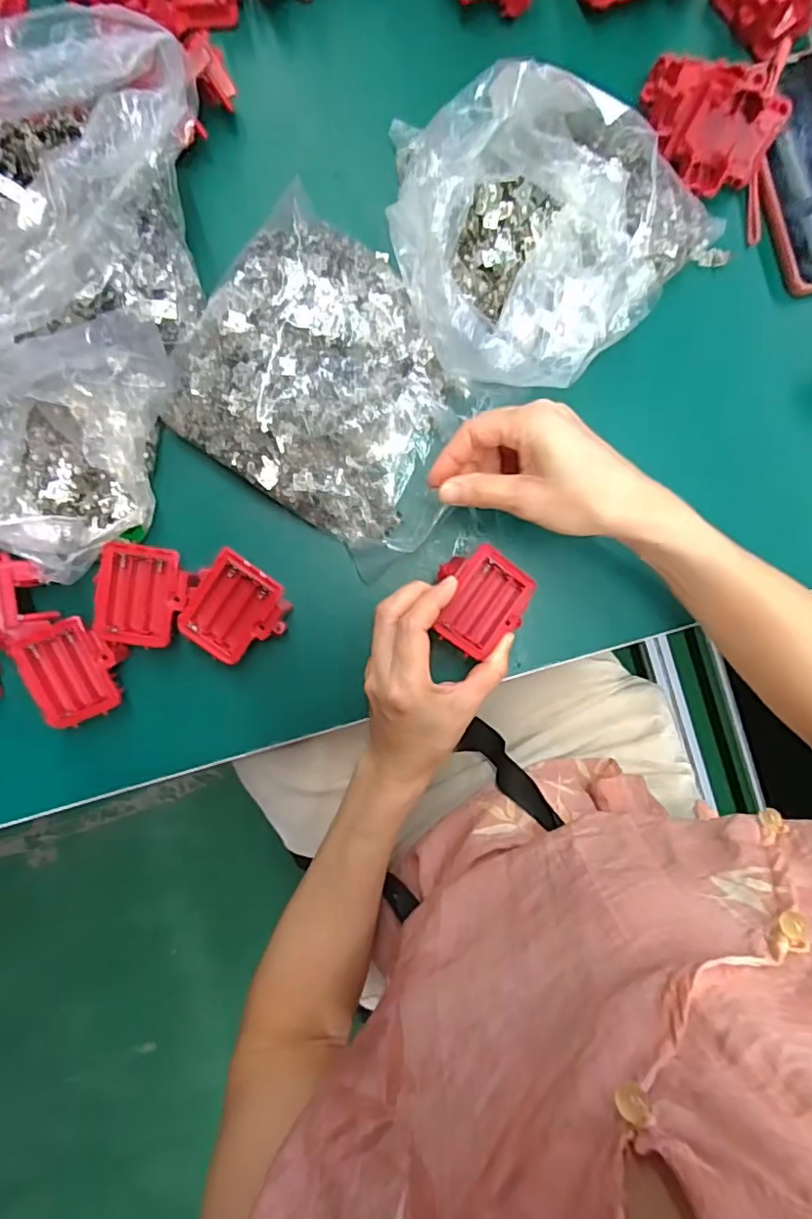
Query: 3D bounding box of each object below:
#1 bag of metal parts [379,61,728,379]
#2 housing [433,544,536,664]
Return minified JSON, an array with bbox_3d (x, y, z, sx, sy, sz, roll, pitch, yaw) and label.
[{"bbox_3d":[0.093,-0.247,0.368,0.219,0.079,0.166,-43,90,-2],"label":"bag of metal parts"},{"bbox_3d":[0.049,-0.005,0.377,0.061,0.022,0.066,33,95,-18],"label":"housing"}]

